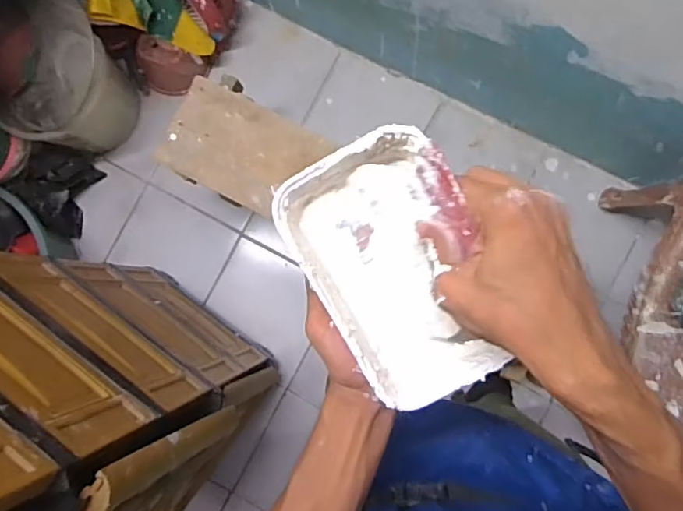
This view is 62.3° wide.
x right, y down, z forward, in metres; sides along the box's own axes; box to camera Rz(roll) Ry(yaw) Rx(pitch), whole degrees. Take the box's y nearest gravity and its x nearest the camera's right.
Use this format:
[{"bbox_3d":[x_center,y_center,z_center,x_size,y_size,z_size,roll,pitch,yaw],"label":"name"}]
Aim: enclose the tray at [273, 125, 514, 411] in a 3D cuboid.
[{"bbox_3d":[0.043,0.008,0.394,0.114,0.046,0.174,-30,83,2],"label":"tray"}]

